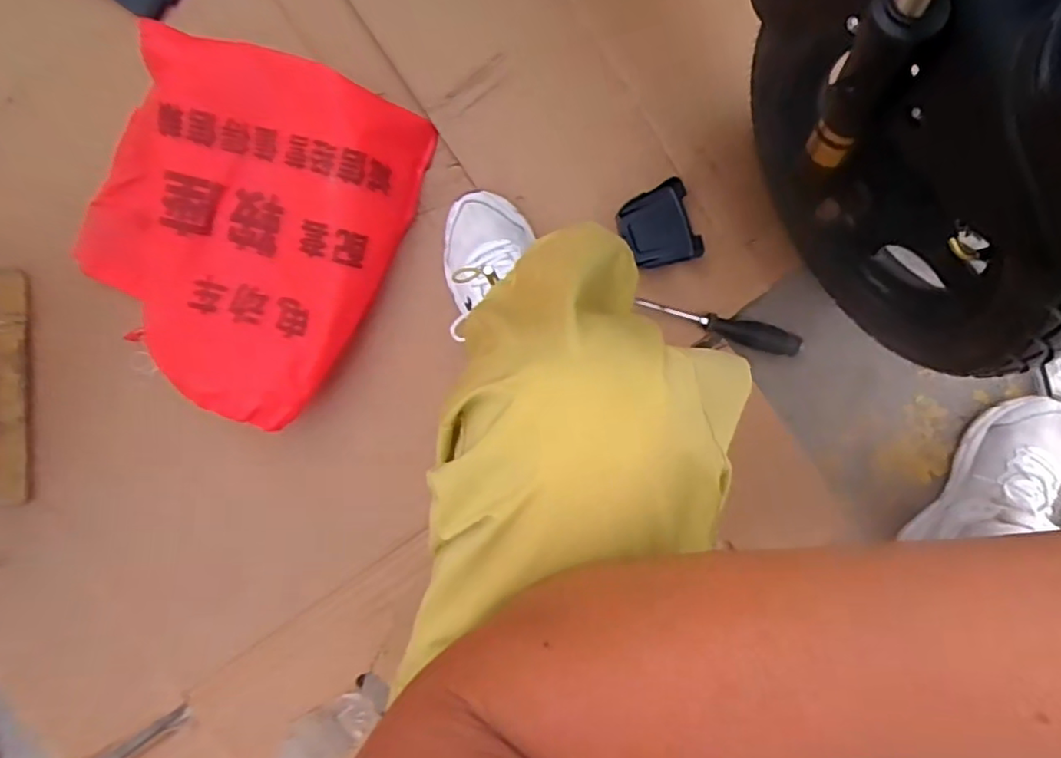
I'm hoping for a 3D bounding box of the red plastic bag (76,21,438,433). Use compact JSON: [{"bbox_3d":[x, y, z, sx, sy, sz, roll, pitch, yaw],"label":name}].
[{"bbox_3d":[-0.333,-0.176,0.687,0.348,0.082,0.375,23,94,1],"label":"red plastic bag"}]

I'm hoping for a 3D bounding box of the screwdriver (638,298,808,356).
[{"bbox_3d":[0.219,-0.062,0.716,0.195,0.038,0.030,15,93,2],"label":"screwdriver"}]

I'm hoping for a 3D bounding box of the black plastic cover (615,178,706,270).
[{"bbox_3d":[0.146,-0.171,0.700,0.080,0.018,0.088,-21,105,4],"label":"black plastic cover"}]

